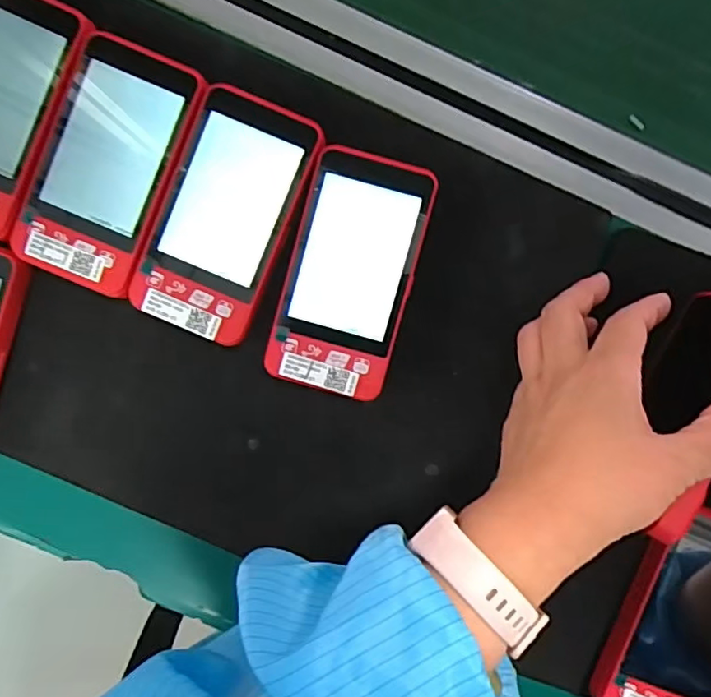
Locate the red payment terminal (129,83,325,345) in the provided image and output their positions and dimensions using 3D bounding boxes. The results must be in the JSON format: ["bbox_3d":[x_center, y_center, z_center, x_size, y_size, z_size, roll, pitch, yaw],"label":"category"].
[{"bbox_3d":[-0.063,-0.065,0.291,0.061,0.025,0.120,22,94,-1],"label":"red payment terminal"}]

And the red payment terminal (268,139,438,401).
[{"bbox_3d":[-0.002,-0.038,0.296,0.061,0.022,0.118,16,95,0],"label":"red payment terminal"}]

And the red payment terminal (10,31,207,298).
[{"bbox_3d":[-0.121,-0.090,0.283,0.065,0.018,0.119,21,94,-1],"label":"red payment terminal"}]

